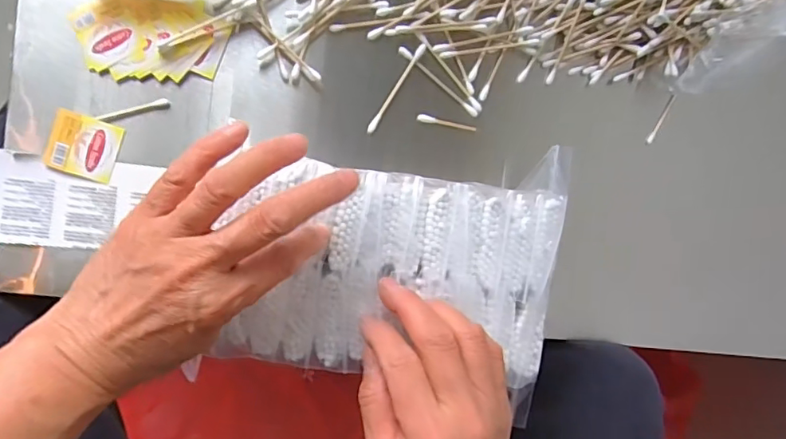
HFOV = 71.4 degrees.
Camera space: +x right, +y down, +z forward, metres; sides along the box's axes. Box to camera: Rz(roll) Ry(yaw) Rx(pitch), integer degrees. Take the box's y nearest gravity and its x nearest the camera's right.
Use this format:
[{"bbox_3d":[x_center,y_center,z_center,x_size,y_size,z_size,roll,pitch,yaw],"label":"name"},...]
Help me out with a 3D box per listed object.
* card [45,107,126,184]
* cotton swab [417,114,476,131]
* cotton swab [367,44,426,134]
[{"bbox_3d":[-0.209,-0.049,0.370,0.042,0.005,0.040,17,89,-8],"label":"card"},{"bbox_3d":[0.040,-0.071,0.397,0.044,0.004,0.006,8,90,-8],"label":"cotton swab"},{"bbox_3d":[0.002,-0.094,0.393,0.006,0.005,0.073,32,87,-8],"label":"cotton swab"}]

